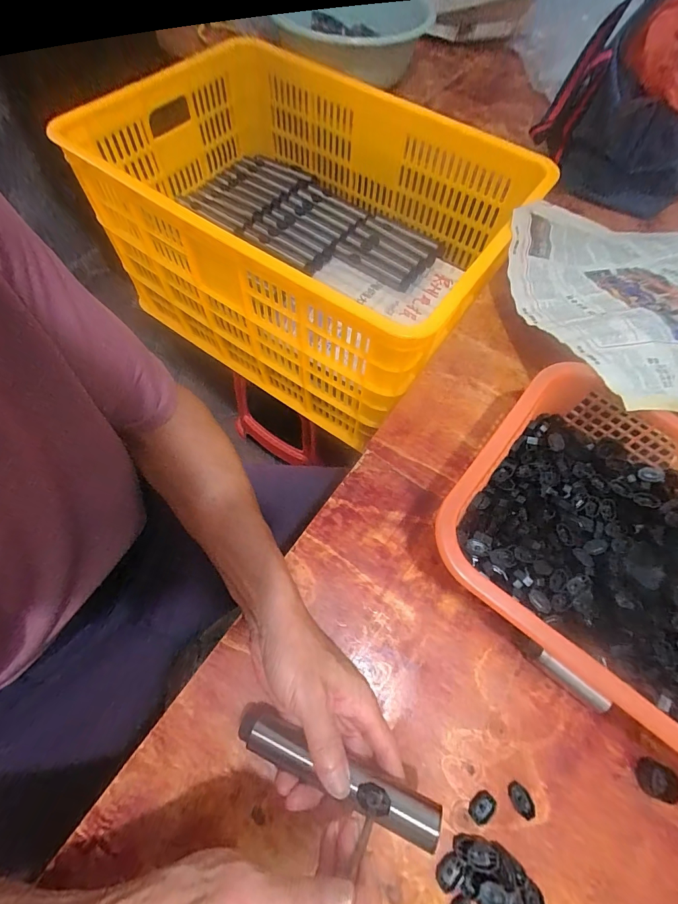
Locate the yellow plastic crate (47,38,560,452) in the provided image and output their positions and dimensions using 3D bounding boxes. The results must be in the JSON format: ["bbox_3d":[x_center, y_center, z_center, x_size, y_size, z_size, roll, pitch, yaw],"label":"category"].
[{"bbox_3d":[-0.070,-0.380,0.672,0.626,0.353,0.476,34,68,11],"label":"yellow plastic crate"}]

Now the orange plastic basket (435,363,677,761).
[{"bbox_3d":[0.272,0.101,0.347,0.336,0.088,0.255,38,69,13],"label":"orange plastic basket"}]

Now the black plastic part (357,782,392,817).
[{"bbox_3d":[0.023,0.236,0.262,0.022,0.006,0.016,10,66,2],"label":"black plastic part"}]

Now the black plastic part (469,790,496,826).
[{"bbox_3d":[0.113,0.282,0.305,0.022,0.004,0.015,-38,72,-17],"label":"black plastic part"}]

